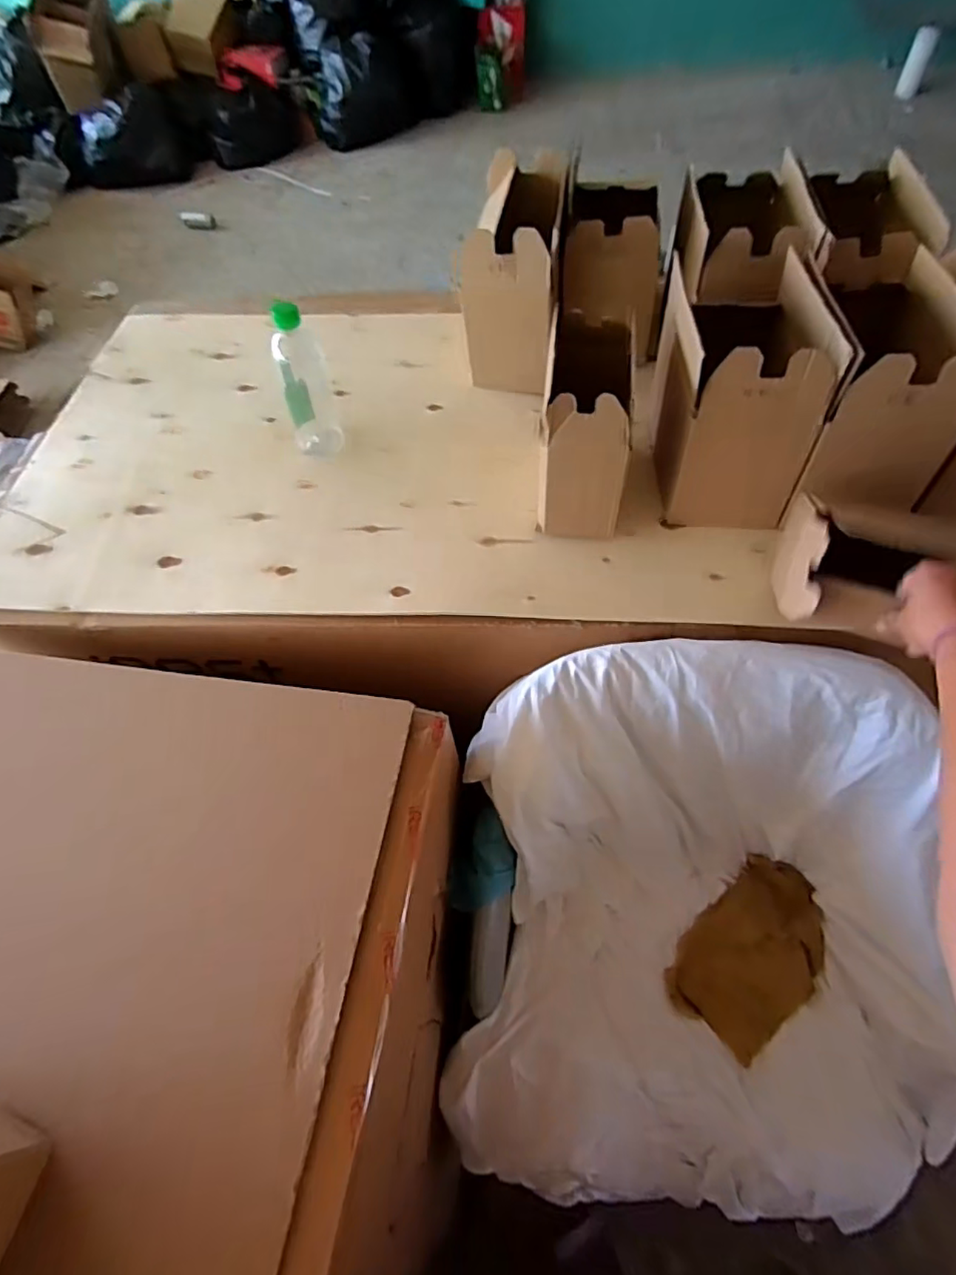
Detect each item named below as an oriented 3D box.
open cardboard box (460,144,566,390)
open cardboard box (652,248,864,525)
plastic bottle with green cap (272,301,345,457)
[{"bbox_3d":[0.056,-0.534,0.874,0.132,0.204,0.284,5,60,7],"label":"open cardboard box"},{"bbox_3d":[0.297,-0.288,0.703,0.142,0.215,0.231,0,59,4],"label":"open cardboard box"},{"bbox_3d":[-0.236,-0.346,0.794,0.067,0.193,0.080,-16,59,-5],"label":"plastic bottle with green cap"}]

